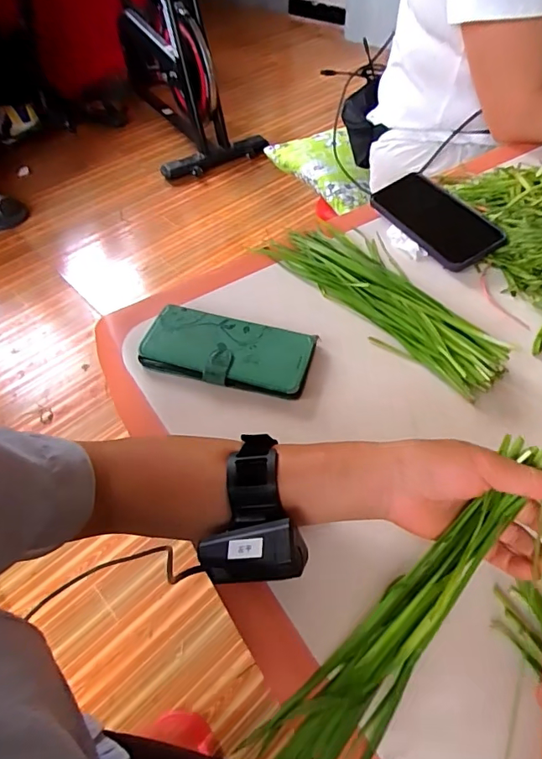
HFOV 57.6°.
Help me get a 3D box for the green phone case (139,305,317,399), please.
[{"bbox_3d":[-0.042,-0.029,0.484,0.161,0.016,0.075,12,54,10],"label":"green phone case"}]

